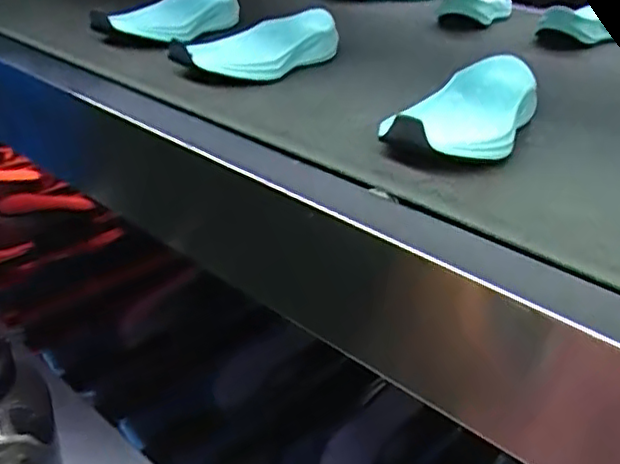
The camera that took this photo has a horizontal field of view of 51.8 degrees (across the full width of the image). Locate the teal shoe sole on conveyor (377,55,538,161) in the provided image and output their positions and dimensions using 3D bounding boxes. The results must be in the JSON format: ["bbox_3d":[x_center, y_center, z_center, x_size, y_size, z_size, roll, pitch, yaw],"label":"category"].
[{"bbox_3d":[0.123,-0.093,0.489,0.083,0.043,0.191,16,30,23],"label":"teal shoe sole on conveyor"}]

